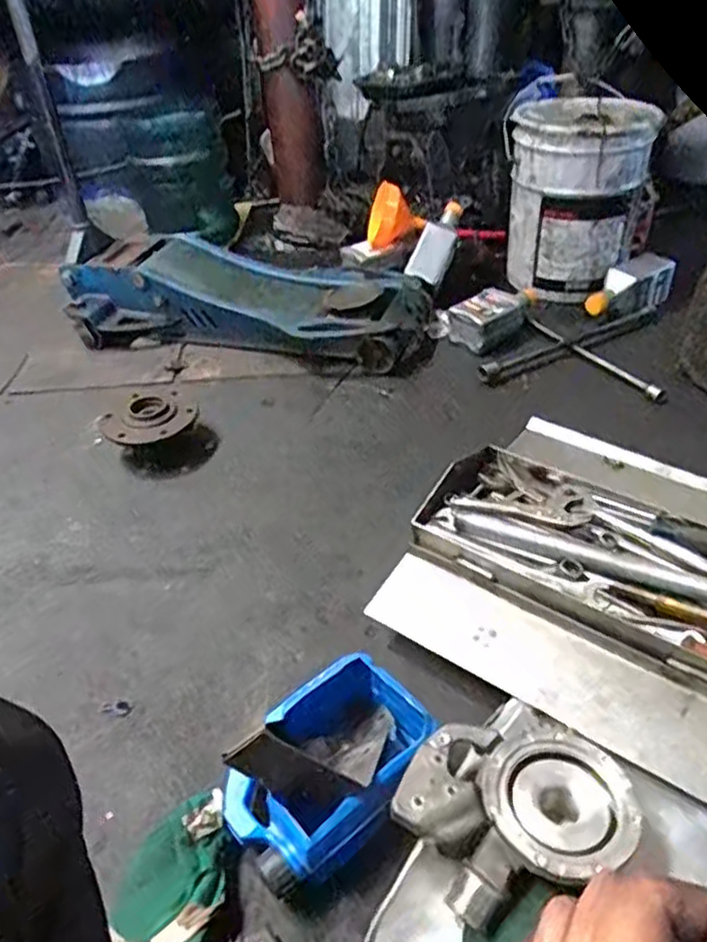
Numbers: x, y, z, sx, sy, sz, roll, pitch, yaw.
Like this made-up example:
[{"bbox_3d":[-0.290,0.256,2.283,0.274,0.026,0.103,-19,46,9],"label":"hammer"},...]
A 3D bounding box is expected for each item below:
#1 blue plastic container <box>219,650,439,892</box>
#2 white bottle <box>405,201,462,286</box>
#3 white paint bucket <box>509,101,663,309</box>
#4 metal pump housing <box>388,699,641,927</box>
[{"bbox_3d":[-0.023,0.298,0.727,0.220,0.092,0.152,-31,45,-28],"label":"blue plastic container"},{"bbox_3d":[0.186,-0.516,1.601,0.085,0.063,0.214,21,81,30],"label":"white bottle"},{"bbox_3d":[0.489,-0.604,1.572,0.274,0.379,0.274,6,40,13],"label":"white paint bucket"},{"bbox_3d":[0.147,0.308,0.661,0.197,0.073,0.174,-26,43,-24],"label":"metal pump housing"}]

